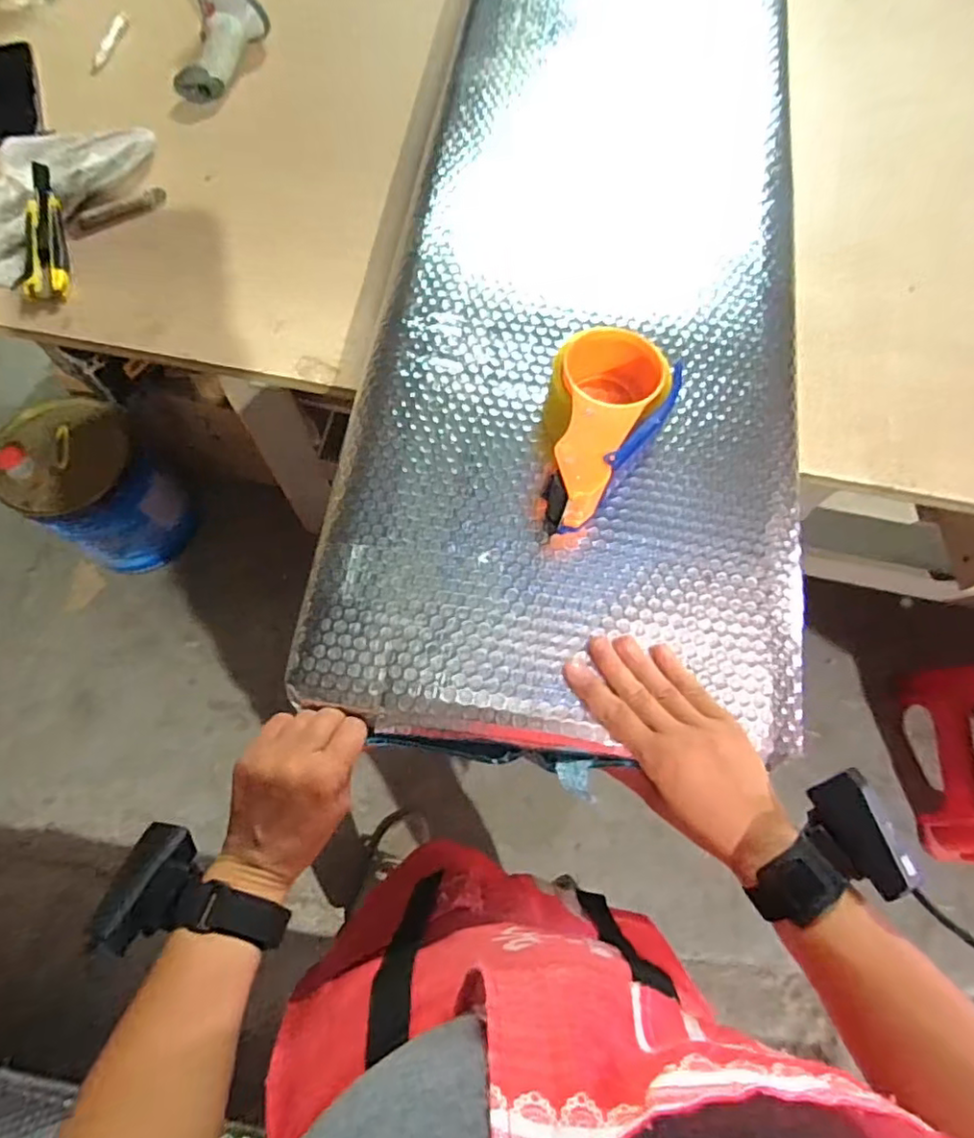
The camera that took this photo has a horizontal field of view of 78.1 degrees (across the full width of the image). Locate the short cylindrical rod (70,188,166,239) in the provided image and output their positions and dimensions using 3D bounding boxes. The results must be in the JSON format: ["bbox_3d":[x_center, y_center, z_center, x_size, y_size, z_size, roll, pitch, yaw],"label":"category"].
[{"bbox_3d":[-0.402,-0.388,0.655,0.107,0.014,0.018,-31,74,-13],"label":"short cylindrical rod"}]

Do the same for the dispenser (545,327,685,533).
[{"bbox_3d":[0.093,-0.108,0.469,0.090,0.061,0.157,11,70,2],"label":"dispenser"}]

